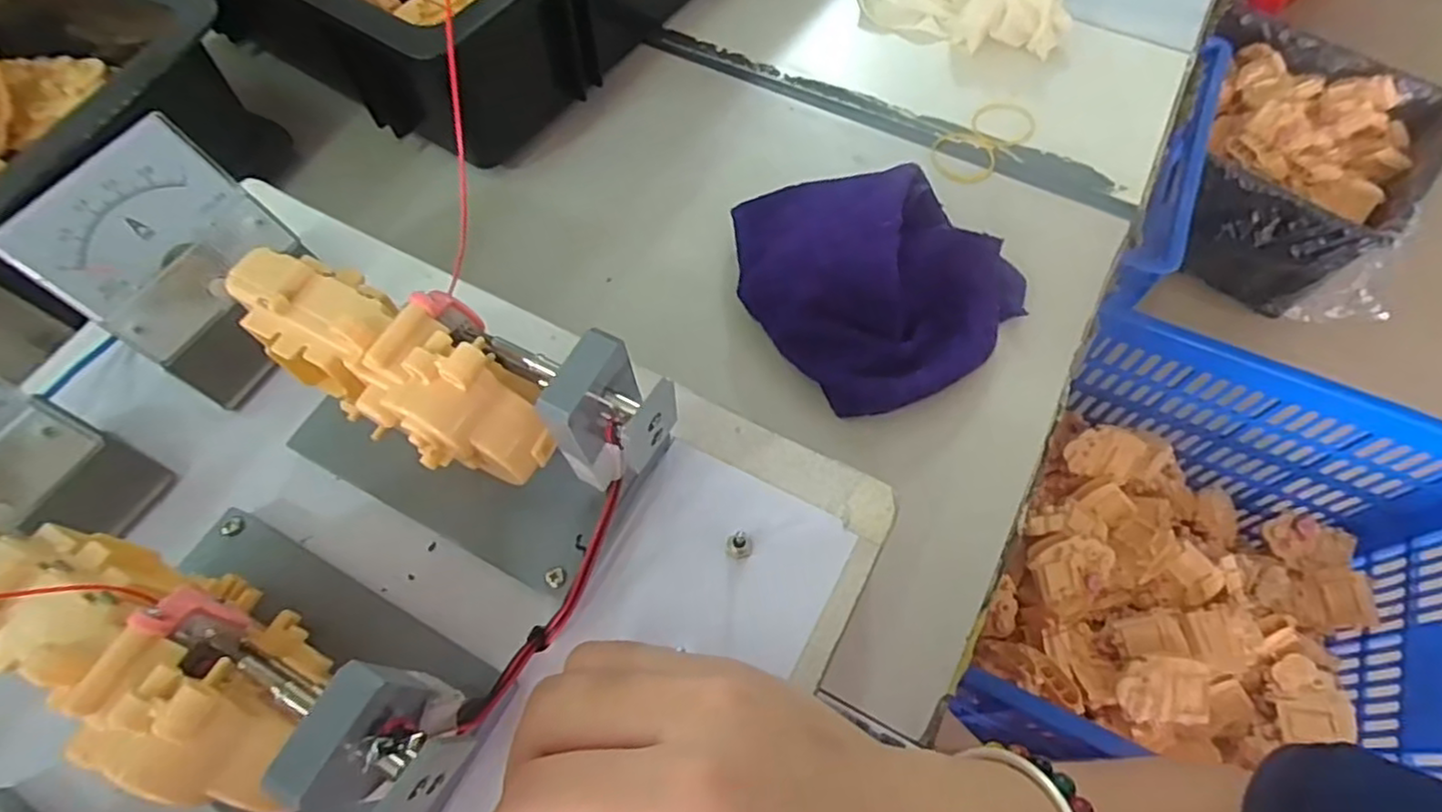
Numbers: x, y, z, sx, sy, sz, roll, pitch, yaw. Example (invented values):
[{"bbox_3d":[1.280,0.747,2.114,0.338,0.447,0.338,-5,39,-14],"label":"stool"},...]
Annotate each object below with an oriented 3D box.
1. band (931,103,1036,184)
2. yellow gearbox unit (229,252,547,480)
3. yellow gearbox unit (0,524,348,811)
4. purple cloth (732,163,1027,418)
[{"bbox_3d":[0.156,-0.156,0.414,0.080,0.004,0.039,-38,69,-16],"label":"band"},{"bbox_3d":[-0.094,-0.013,0.203,0.096,0.038,0.039,32,69,16],"label":"yellow gearbox unit"},{"bbox_3d":[-0.135,0.063,0.176,0.101,0.060,0.033,27,67,13],"label":"yellow gearbox unit"},{"bbox_3d":[0.075,-0.071,0.344,0.130,0.044,0.132,-31,67,-13],"label":"purple cloth"}]

